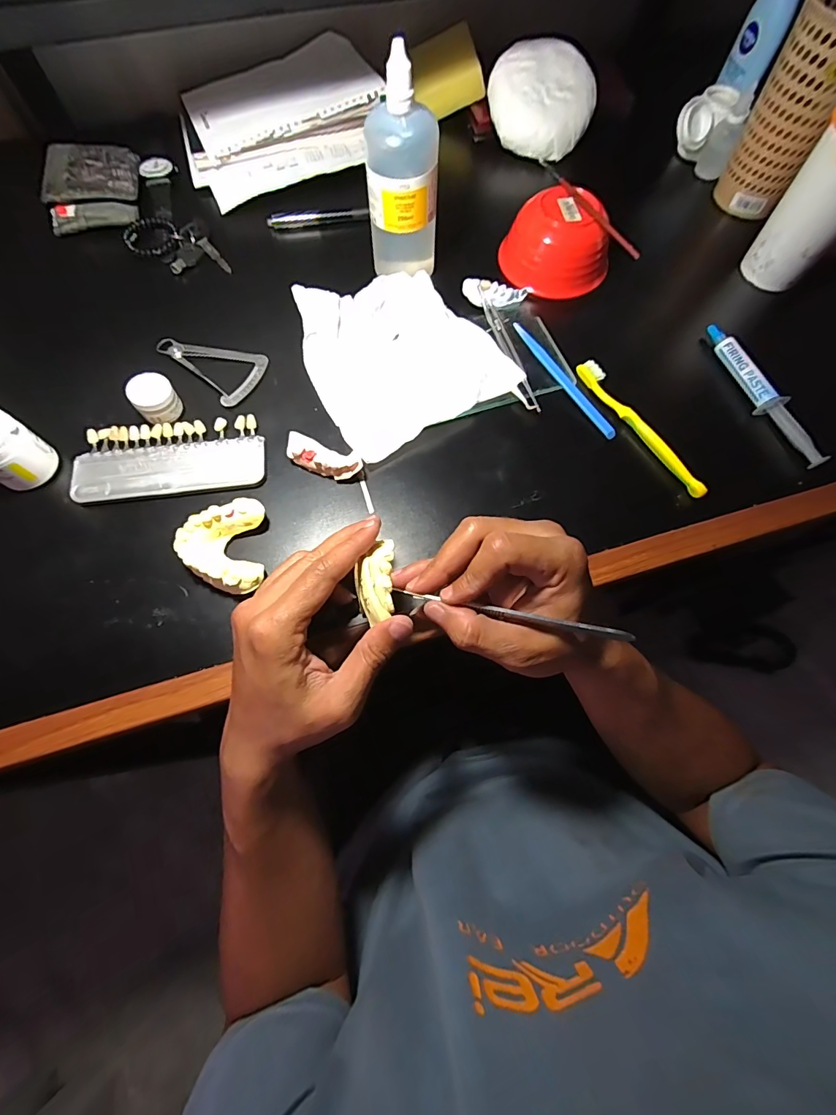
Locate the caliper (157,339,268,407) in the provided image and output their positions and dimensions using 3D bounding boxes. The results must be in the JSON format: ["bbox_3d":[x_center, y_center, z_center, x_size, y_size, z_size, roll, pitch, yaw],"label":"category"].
[{"bbox_3d":[-0.182,-0.181,0.391,0.101,0.004,0.059,40,74,12],"label":"caliper"}]

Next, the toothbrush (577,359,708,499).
[{"bbox_3d":[0.186,-0.111,0.362,0.013,0.010,0.150,-29,73,-11],"label":"toothbrush"}]

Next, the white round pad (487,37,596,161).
[{"bbox_3d":[0.138,-0.511,0.491,0.115,0.050,0.110,1,97,4],"label":"white round pad"}]

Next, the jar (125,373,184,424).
[{"bbox_3d":[-0.216,-0.130,0.355,0.032,0.026,0.031,0,70,-1],"label":"jar"}]

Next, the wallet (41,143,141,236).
[{"bbox_3d":[-0.340,-0.392,0.449,0.089,0.025,0.109,-13,71,-6],"label":"wallet"}]

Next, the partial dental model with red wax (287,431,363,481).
[{"bbox_3d":[-0.076,-0.081,0.349,0.064,0.015,0.027,20,71,6],"label":"partial dental model with red wax"}]

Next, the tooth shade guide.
[{"bbox_3d":[-0.200,-0.080,0.351,0.147,0.007,0.067,-7,70,-4],"label":"tooth shade guide"}]

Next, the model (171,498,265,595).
[{"bbox_3d":[-0.142,-0.007,0.315,0.057,0.022,0.067,-6,70,-4],"label":"model"}]

